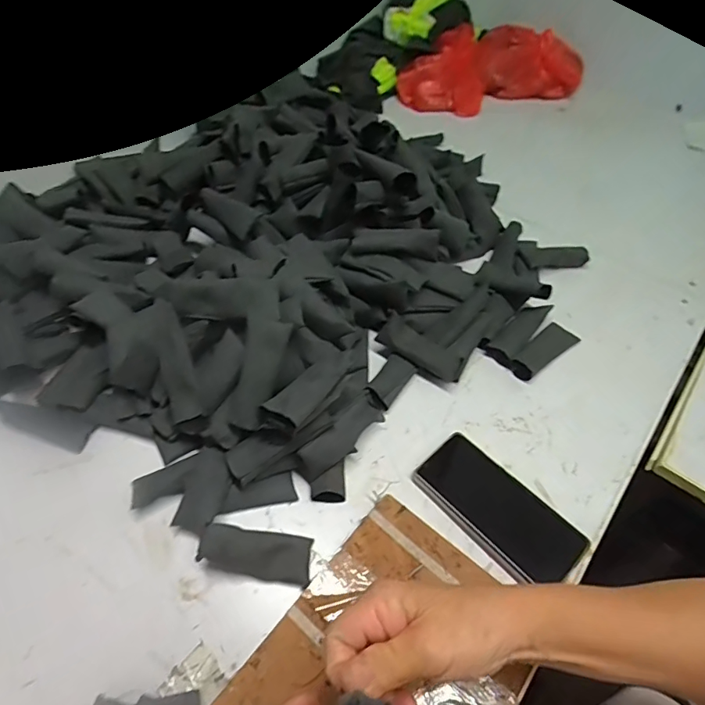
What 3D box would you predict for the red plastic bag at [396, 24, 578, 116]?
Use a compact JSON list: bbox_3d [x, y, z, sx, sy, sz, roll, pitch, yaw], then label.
[{"bbox_3d":[0.280,-0.606,0.994,0.355,0.095,0.182,-14,54,-11],"label":"red plastic bag"}]

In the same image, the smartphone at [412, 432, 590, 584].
[{"bbox_3d":[0.141,0.151,0.458,0.078,0.016,0.156,-35,60,-25],"label":"smartphone"}]

